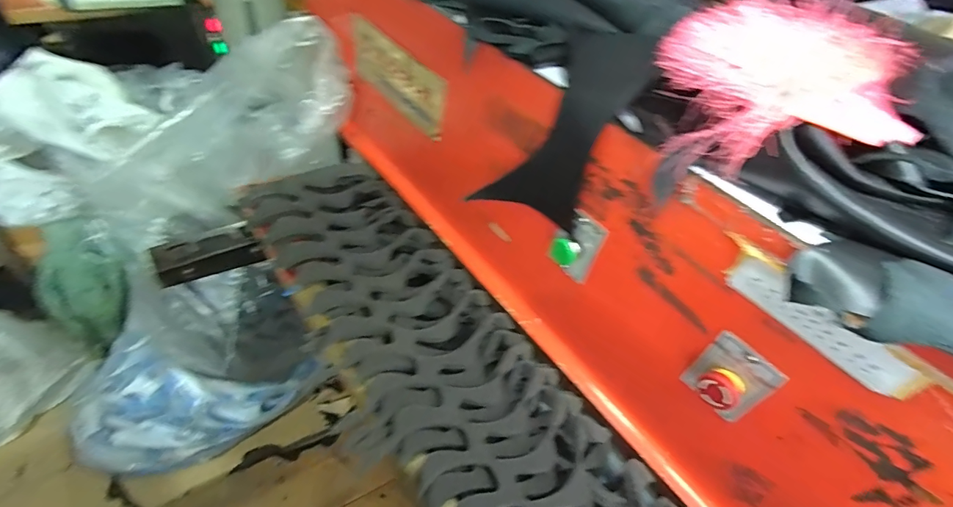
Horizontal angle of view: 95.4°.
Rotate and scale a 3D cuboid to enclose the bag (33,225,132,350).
[{"bbox_3d":[-1.226,0.134,1.375,0.213,0.550,0.087,8,39,-29],"label":"bag"}]

